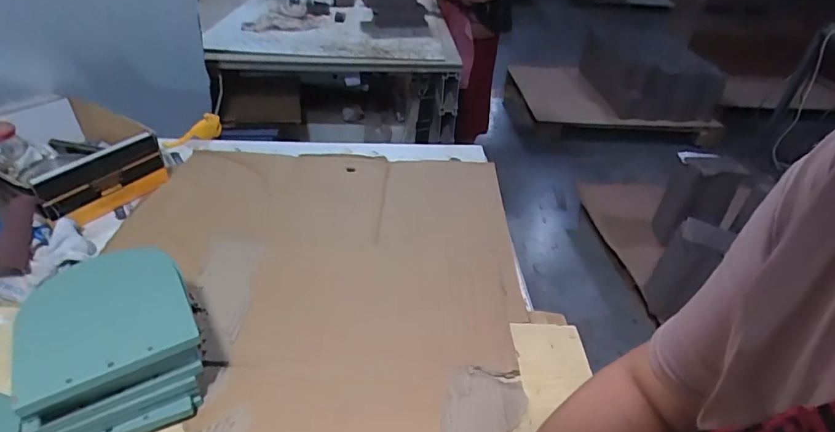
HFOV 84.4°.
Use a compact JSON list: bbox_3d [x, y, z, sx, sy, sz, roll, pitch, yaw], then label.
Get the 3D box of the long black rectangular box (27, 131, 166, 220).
[{"bbox_3d":[-0.520,-0.072,0.765,0.021,0.068,0.192,21,40,22],"label":"long black rectangular box"}]

